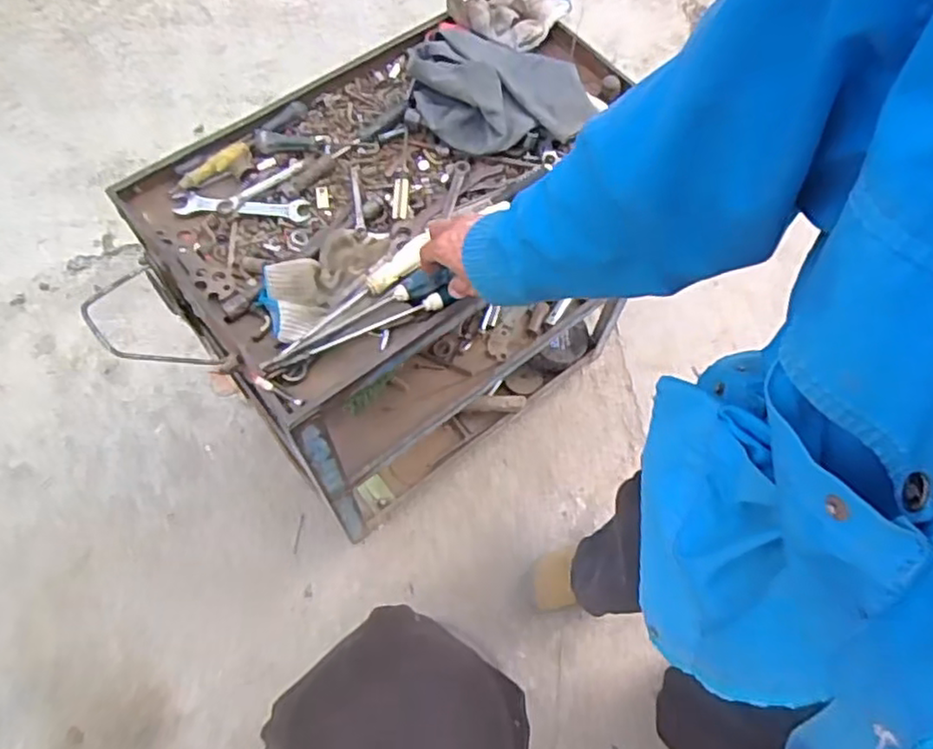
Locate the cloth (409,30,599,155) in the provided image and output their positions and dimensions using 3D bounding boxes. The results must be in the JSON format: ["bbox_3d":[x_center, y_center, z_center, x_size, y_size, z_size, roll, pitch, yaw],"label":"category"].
[{"bbox_3d":[0.042,-0.382,0.875,0.215,0.064,0.200,-17,71,-6],"label":"cloth"}]

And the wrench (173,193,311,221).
[{"bbox_3d":[-0.275,-0.207,0.834,0.163,0.011,0.030,5,70,2],"label":"wrench"}]

